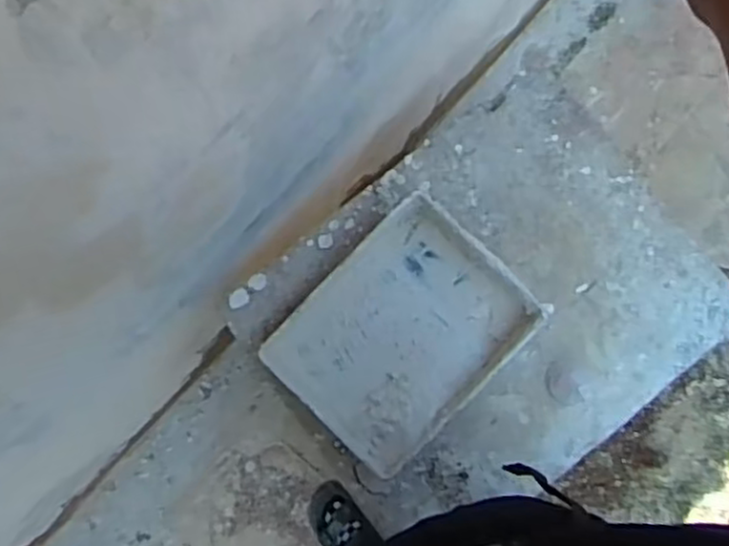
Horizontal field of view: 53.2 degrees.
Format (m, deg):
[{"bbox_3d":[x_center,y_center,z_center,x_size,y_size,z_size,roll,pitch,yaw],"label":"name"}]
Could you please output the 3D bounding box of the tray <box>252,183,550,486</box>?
[{"bbox_3d":[0.058,0.095,1.117,0.362,0.057,0.283,-44,81,-7],"label":"tray"}]

